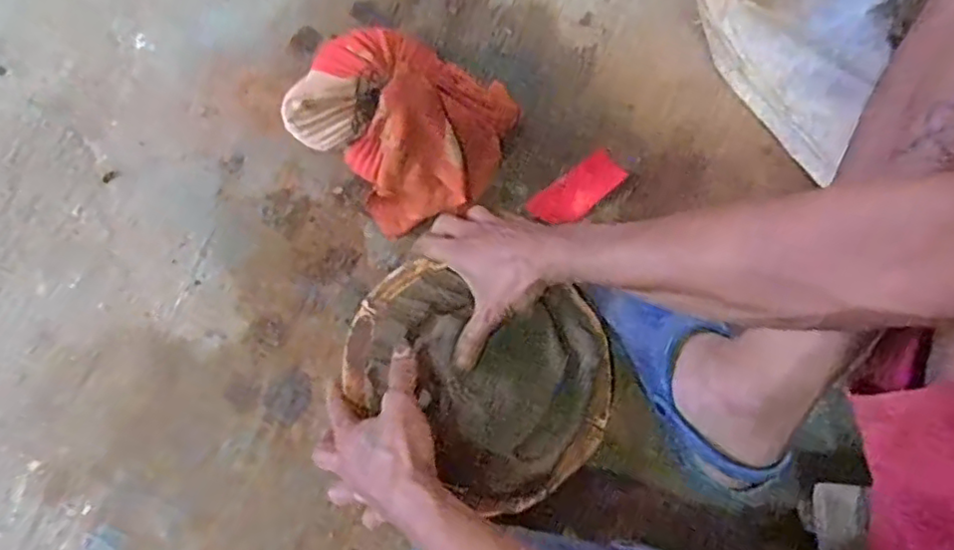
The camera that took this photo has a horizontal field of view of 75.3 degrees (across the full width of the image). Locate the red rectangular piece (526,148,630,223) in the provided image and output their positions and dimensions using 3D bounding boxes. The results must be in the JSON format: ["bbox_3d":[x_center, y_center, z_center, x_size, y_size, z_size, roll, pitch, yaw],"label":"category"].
[{"bbox_3d":[0.109,-0.090,0.669,0.105,0.005,0.045,-37,84,-2],"label":"red rectangular piece"}]

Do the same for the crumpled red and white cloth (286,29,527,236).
[{"bbox_3d":[-0.071,-0.175,0.637,0.214,0.116,0.203,43,75,12],"label":"crumpled red and white cloth"}]

